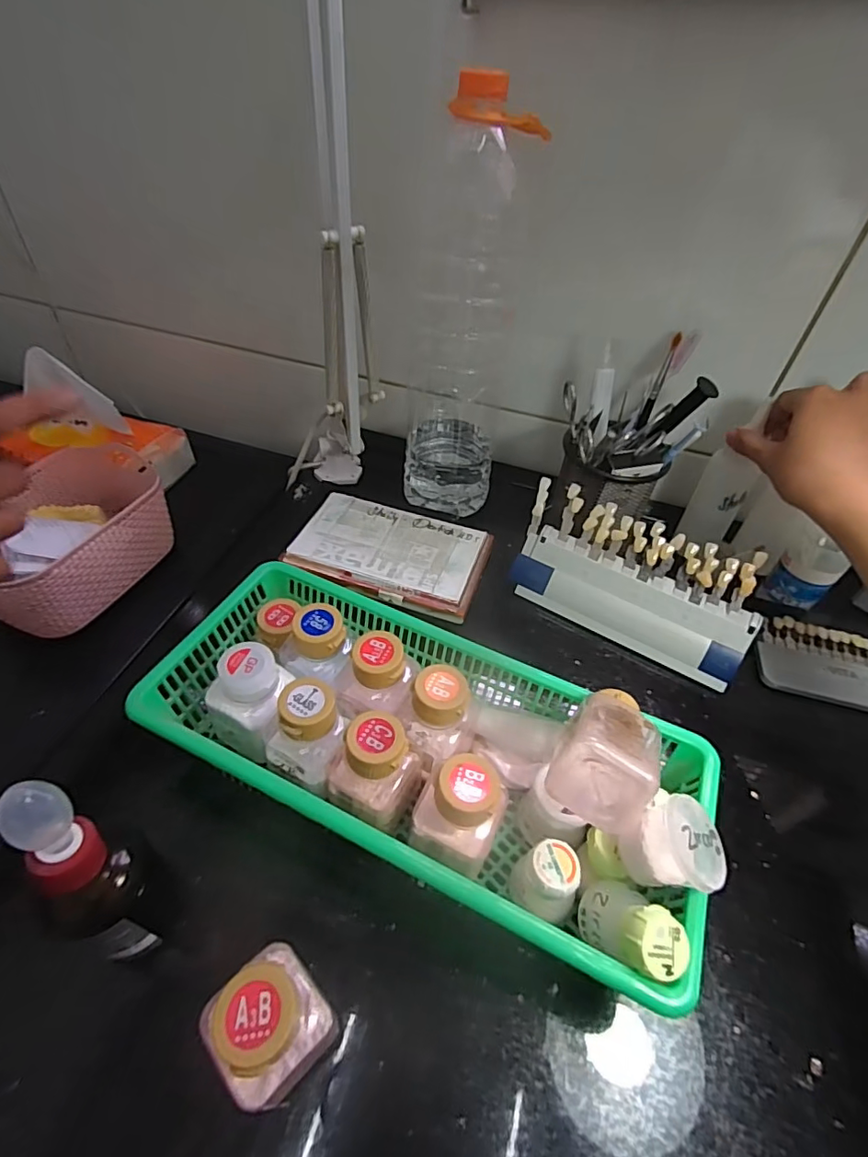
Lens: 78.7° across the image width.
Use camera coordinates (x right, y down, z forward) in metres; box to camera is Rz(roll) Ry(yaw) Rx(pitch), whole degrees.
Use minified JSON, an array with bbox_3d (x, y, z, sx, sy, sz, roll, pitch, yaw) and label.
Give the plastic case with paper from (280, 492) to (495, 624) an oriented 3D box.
[{"bbox_3d":[-0.035,-0.023,0.436,0.149,0.013,0.091,16,49,10],"label":"plastic case with paper"}]

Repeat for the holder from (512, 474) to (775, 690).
[{"bbox_3d":[0.149,0.002,0.400,0.175,0.072,0.060,26,50,18],"label":"holder"}]

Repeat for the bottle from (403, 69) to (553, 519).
[{"bbox_3d":[0.022,-0.196,0.437,0.079,0.306,0.071,4,47,-1],"label":"bottle"}]

